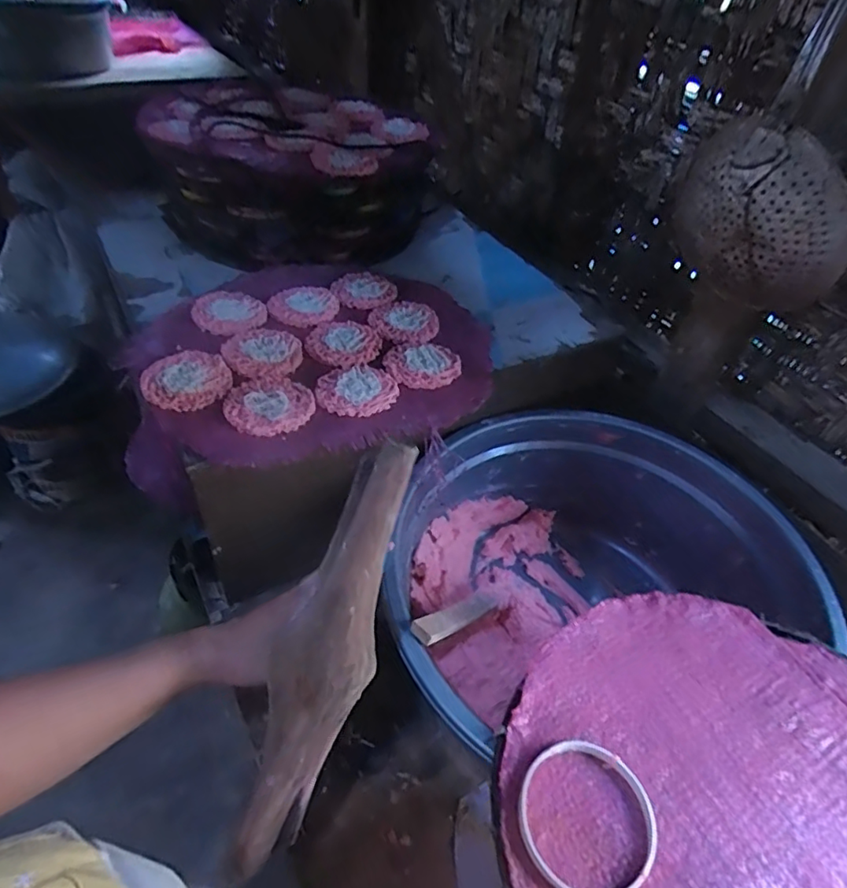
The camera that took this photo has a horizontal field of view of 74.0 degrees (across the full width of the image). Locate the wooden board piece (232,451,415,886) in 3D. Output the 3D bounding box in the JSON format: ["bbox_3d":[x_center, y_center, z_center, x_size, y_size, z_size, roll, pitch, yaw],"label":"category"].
[{"bbox_3d":[-0.065,0.145,0.372,0.055,0.309,0.038,21,11,14],"label":"wooden board piece"}]

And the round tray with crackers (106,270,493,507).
[{"bbox_3d":[-0.114,-0.102,0.605,0.377,0.022,0.316,-16,49,-22],"label":"round tray with crackers"}]

